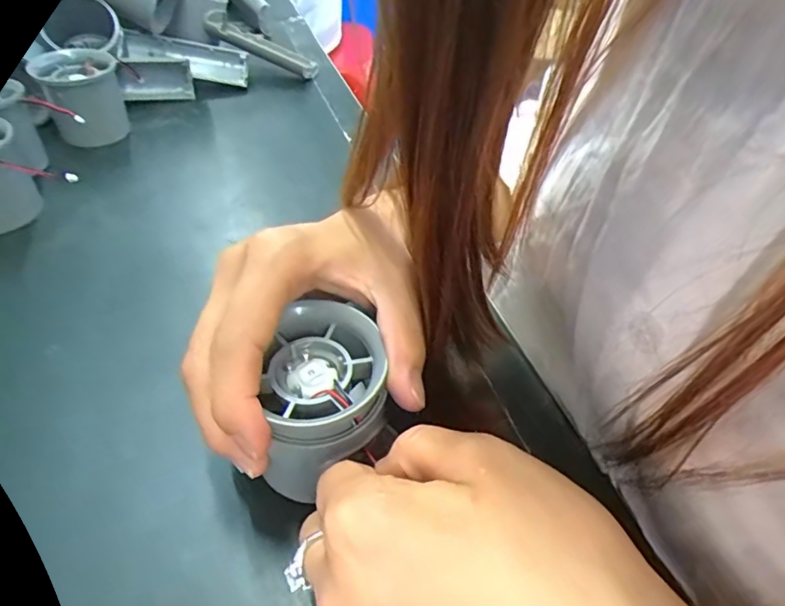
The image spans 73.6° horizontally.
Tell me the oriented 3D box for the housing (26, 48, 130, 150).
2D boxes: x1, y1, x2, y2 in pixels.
[{"bbox_3d":[-0.224,-0.148,0.382,0.049,0.056,0.042,-27,55,-26],"label":"housing"}]

